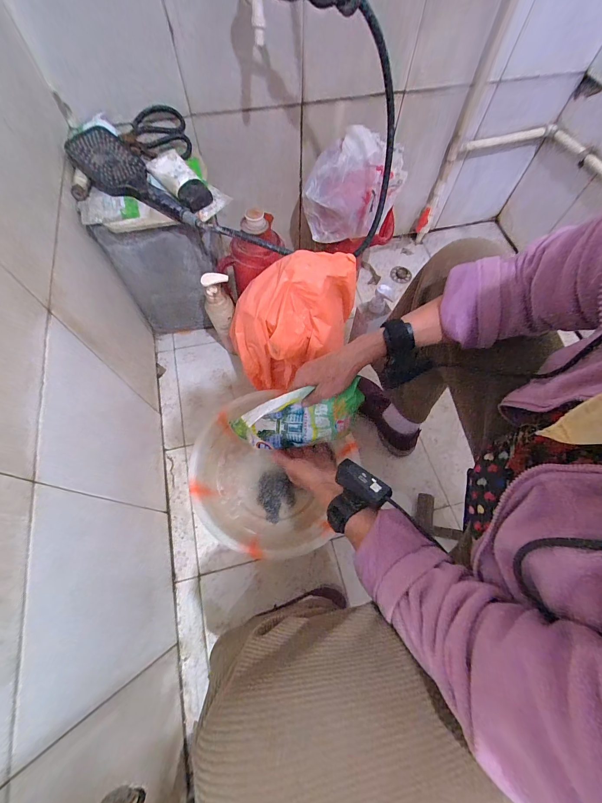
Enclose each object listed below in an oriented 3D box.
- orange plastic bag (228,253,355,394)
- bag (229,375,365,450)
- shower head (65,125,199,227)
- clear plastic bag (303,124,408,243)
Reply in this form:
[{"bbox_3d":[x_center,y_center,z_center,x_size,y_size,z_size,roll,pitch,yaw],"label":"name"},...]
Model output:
[{"bbox_3d":[-0.014,-0.147,0.633,0.247,0.249,0.163,-5,66,-4],"label":"orange plastic bag"},{"bbox_3d":[-0.006,0.035,0.498,0.187,0.134,0.051,-8,65,-4],"label":"bag"},{"bbox_3d":[-0.304,-0.415,0.602,0.277,0.045,0.104,37,69,1],"label":"shower head"},{"bbox_3d":[0.125,-0.500,0.752,0.232,0.205,0.109,1,65,-1],"label":"clear plastic bag"}]

